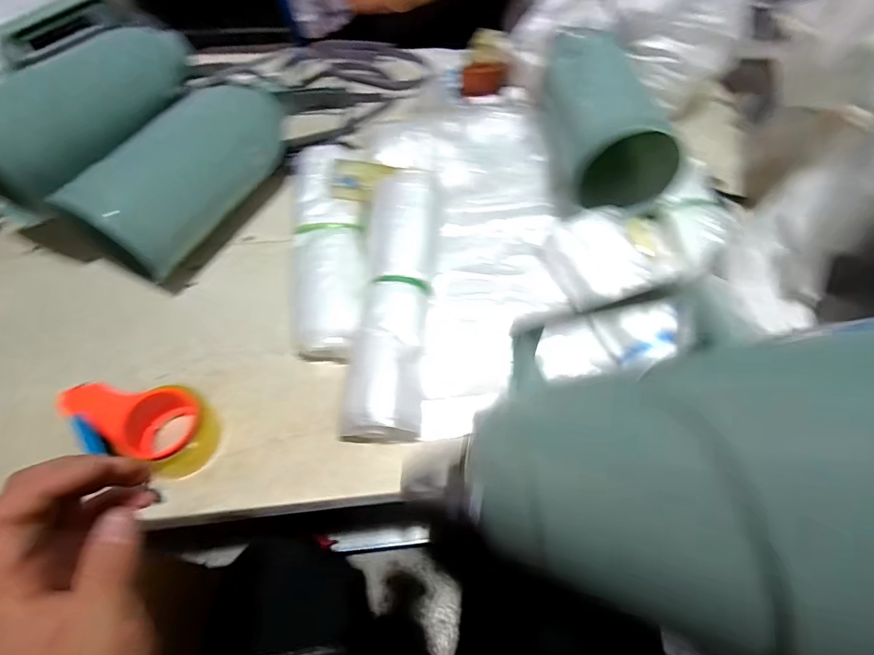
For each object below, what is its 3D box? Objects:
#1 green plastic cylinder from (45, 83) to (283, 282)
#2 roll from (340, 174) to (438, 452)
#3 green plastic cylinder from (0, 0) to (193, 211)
[{"bbox_3d":[-0.365,-0.238,0.654,0.145,0.128,0.329,23,60,12],"label":"green plastic cylinder"},{"bbox_3d":[-0.060,-0.058,0.607,0.117,0.075,0.417,4,58,1],"label":"roll"},{"bbox_3d":[-0.505,-0.338,0.627,0.124,0.137,0.363,23,60,12],"label":"green plastic cylinder"}]

